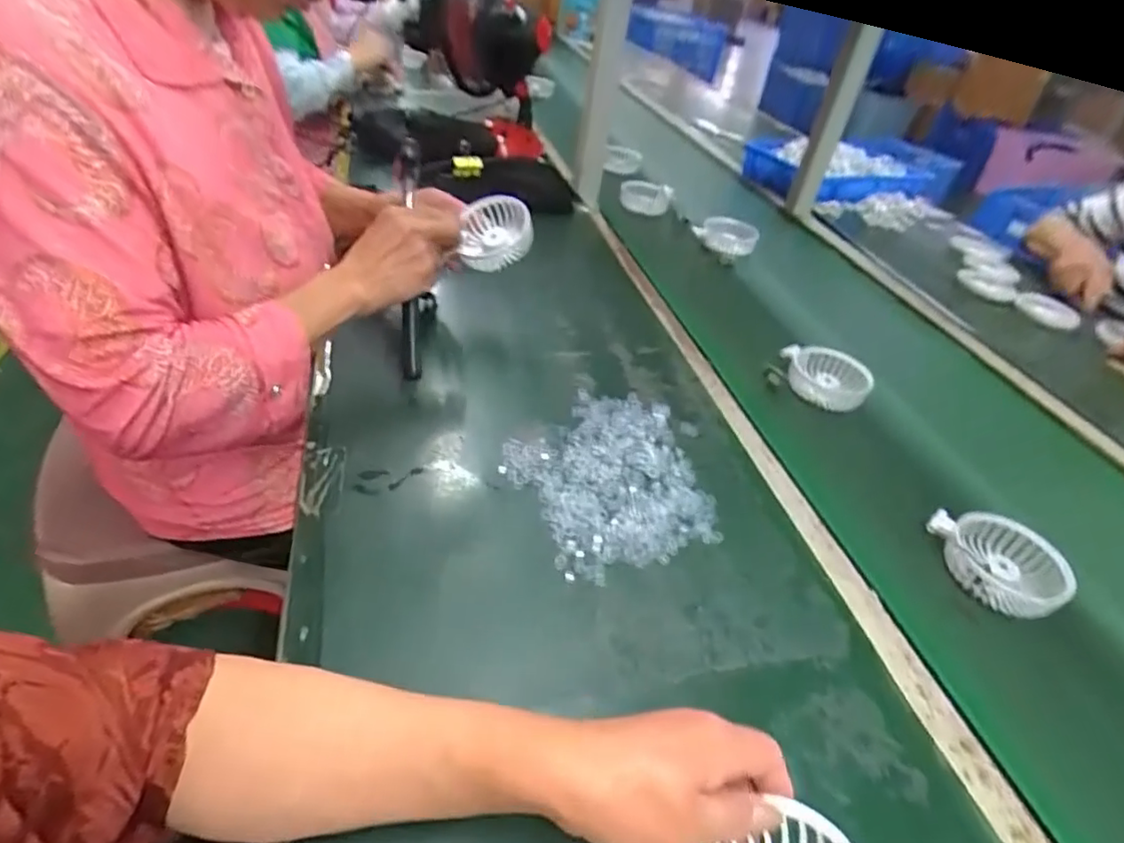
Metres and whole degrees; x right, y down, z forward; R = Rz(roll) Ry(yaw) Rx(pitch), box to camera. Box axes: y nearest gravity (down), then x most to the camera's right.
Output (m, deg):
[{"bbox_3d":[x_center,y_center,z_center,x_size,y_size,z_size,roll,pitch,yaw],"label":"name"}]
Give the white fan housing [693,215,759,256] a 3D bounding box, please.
[{"bbox_3d":[0.266,-0.298,0.959,0.091,0.038,0.071,-8,43,-17],"label":"white fan housing"}]

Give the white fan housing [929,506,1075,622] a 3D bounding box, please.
[{"bbox_3d":[0.375,0.120,0.507,0.087,0.030,0.093,3,41,-5],"label":"white fan housing"}]

